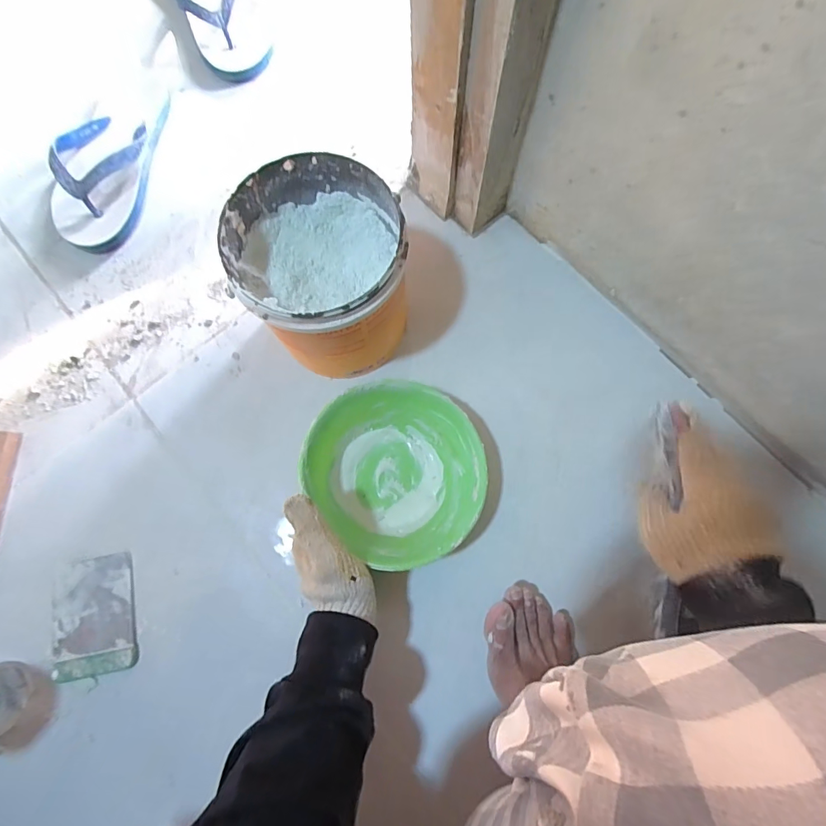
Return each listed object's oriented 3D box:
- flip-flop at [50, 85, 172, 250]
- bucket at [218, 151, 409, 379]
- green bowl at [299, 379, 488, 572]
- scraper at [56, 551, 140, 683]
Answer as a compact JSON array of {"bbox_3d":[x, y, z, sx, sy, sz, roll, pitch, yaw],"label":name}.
[{"bbox_3d":[-0.368,-0.316,0.535,0.098,0.055,0.245,4,78,2],"label":"flip-flop"},{"bbox_3d":[-0.083,-0.129,0.437,0.144,0.163,0.150,0,78,1],"label":"bucket"},{"bbox_3d":[-0.013,0.054,0.429,0.163,0.077,0.156,0,78,1],"label":"green bowl"},{"bbox_3d":[-0.324,0.204,0.446,0.086,0.010,0.111,-9,78,-1],"label":"scraper"}]

